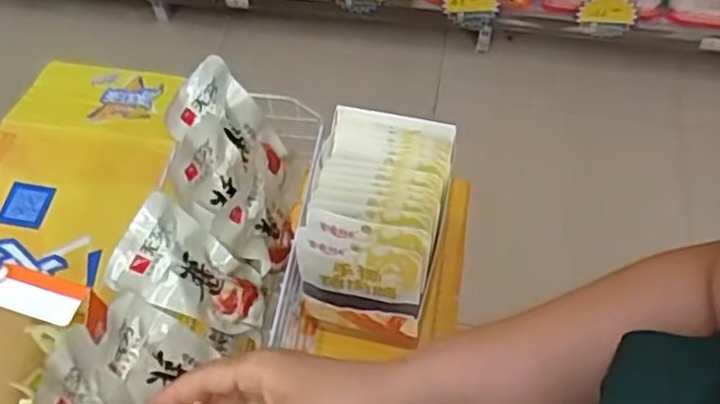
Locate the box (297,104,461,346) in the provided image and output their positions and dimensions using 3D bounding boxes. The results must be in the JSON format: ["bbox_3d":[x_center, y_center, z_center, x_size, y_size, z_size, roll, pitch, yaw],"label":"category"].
[{"bbox_3d":[0.014,0.026,0.541,0.091,0.130,0.131,11,59,9],"label":"box"}]

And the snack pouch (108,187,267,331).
[{"bbox_3d":[-0.120,0.052,0.524,0.013,0.121,0.070,-15,51,46],"label":"snack pouch"}]

